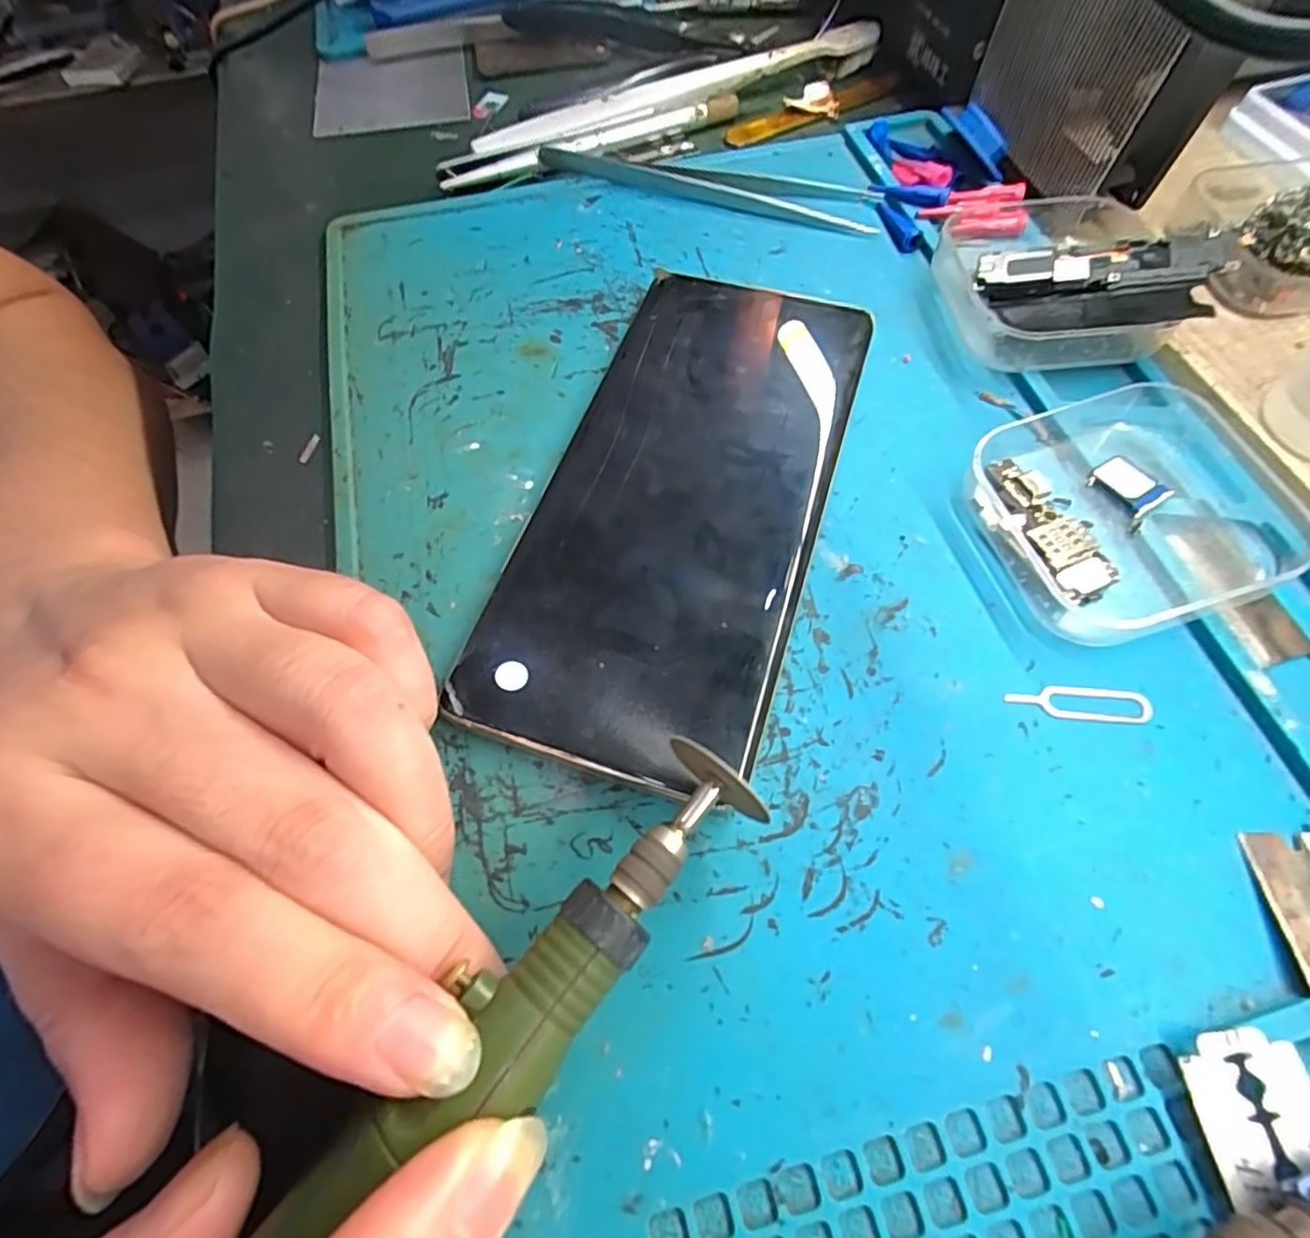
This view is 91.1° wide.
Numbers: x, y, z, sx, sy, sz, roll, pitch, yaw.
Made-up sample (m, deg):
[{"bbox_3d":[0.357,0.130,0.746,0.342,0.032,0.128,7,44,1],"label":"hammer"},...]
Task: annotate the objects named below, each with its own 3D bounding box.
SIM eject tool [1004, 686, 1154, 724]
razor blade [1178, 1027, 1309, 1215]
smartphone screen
[{"bbox_3d":[0.101,0.020,0.153,0.033,0.004,0.008,5,73,5],"label":"SIM eject tool"},{"bbox_3d":[0.109,0.096,0.111,0.021,0.004,0.042,-7,64,2],"label":"razor blade"},{"bbox_3d":[0.009,-0.035,0.178,0.073,0.010,0.160,16,65,9],"label":"smartphone screen"}]

